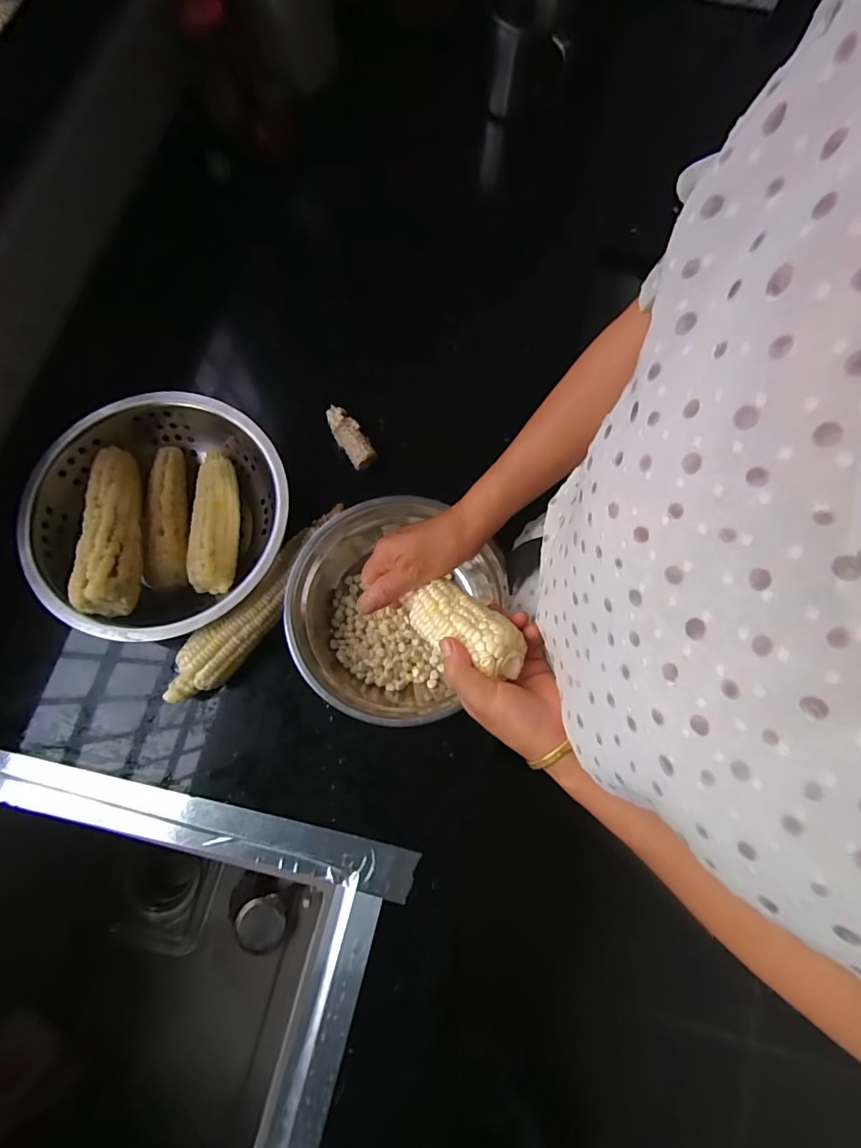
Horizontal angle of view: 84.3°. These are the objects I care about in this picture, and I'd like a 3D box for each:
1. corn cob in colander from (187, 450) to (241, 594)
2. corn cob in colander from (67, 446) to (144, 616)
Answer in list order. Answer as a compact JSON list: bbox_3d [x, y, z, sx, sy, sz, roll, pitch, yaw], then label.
[{"bbox_3d":[-0.235,-0.061,0.528,0.044,0.042,0.158,-1,78,-1],"label":"corn cob in colander"},{"bbox_3d":[-0.333,-0.054,0.496,0.051,0.039,0.191,-12,65,-3],"label":"corn cob in colander"}]

